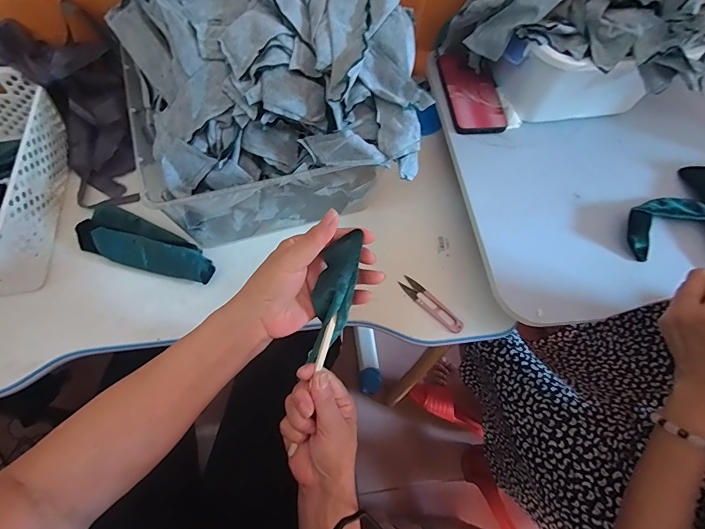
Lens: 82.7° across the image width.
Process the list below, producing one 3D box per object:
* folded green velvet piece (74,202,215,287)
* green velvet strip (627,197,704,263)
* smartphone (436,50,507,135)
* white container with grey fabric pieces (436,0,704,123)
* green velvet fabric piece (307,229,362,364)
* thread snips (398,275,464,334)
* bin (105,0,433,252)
[{"bbox_3d":[-0.276,-0.026,0.535,0.197,0.032,0.068,22,67,7],"label":"folded green velvet piece"},{"bbox_3d":[0.411,-0.059,0.530,0.139,0.027,0.060,-27,70,-14],"label":"green velvet strip"},{"bbox_3d":[0.182,-0.267,0.612,0.080,0.012,0.167,-4,66,-5],"label":"smartphone"},{"bbox_3d":[0.313,-0.311,0.549,0.332,0.173,0.206,32,68,11],"label":"white container with grey fabric pieces"},{"bbox_3d":[-0.019,0.036,0.380,0.034,0.023,0.131,14,106,4],"label":"green velvet fabric piece"},{"bbox_3d":[0.105,0.053,0.536,0.099,0.011,0.024,42,70,15],"label":"thread snips"},{"bbox_3d":[-0.107,-0.222,0.520,0.331,0.210,0.311,-10,67,-7],"label":"bin"}]

